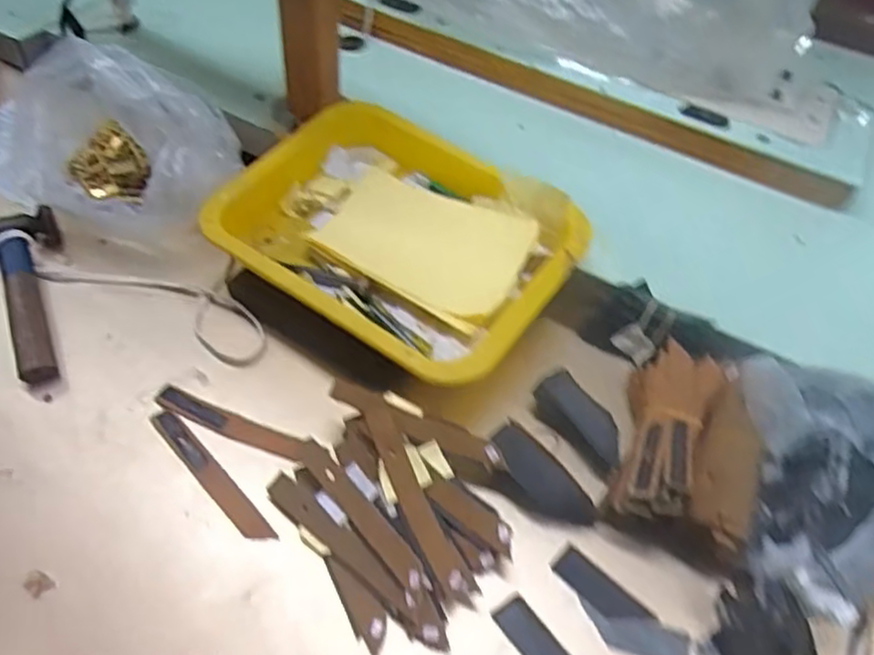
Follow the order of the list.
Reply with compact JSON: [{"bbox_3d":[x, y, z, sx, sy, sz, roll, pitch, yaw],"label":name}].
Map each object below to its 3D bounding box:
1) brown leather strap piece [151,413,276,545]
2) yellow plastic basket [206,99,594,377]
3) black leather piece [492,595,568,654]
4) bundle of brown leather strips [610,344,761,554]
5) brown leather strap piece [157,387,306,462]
[{"bbox_3d":[-0.148,0.096,0.468,0.015,0.006,0.121,-35,62,-29],"label":"brown leather strap piece"},{"bbox_3d":[-0.029,-0.068,0.561,0.252,0.069,0.196,29,54,17],"label":"yellow plastic basket"},{"bbox_3d":[0.061,0.188,0.420,0.022,0.004,0.063,-29,56,-26],"label":"black leather piece"},{"bbox_3d":[0.169,0.078,0.482,0.087,0.054,0.135,17,51,8],"label":"bundle of brown leather strips"},{"bbox_3d":[-0.142,0.065,0.494,0.110,0.005,0.017,21,52,10],"label":"brown leather strap piece"}]

